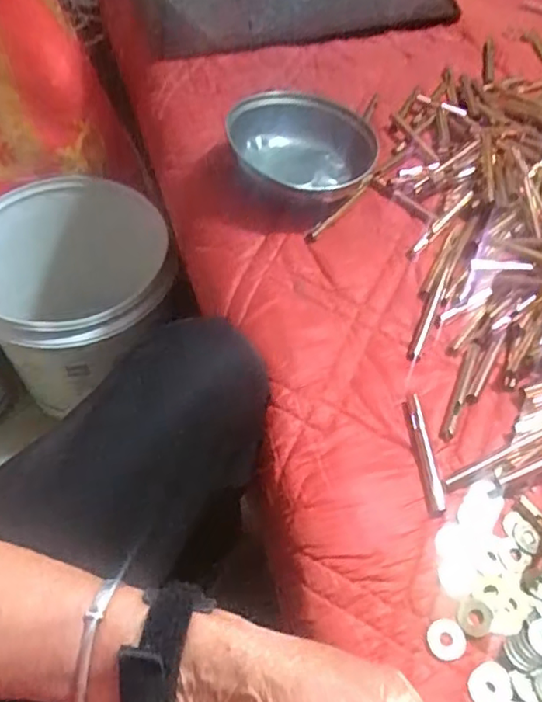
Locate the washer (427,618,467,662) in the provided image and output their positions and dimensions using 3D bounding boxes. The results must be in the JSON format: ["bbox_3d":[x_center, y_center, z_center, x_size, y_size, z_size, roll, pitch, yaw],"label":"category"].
[{"bbox_3d":[0.106,0.173,0.368,0.023,0.004,0.022,1,55,-1],"label":"washer"}]

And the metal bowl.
[{"bbox_3d":[0.027,-0.184,0.585,0.137,0.050,0.164,6,55,2],"label":"metal bowl"}]

